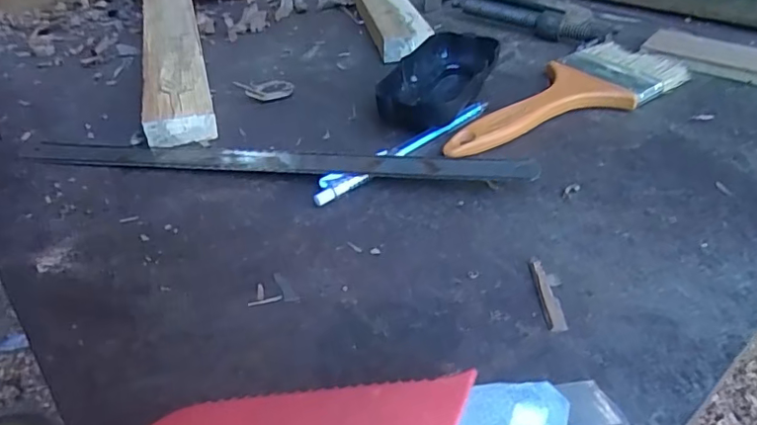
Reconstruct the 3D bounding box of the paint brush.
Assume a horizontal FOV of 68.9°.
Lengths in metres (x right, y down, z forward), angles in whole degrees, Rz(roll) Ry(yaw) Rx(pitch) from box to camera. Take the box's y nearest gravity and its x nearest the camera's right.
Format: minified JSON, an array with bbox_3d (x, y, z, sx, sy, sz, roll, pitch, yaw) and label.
[{"bbox_3d":[0.119,-0.074,0.358,0.198,0.016,0.065,-26,43,-27],"label":"paint brush"}]

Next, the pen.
[{"bbox_3d":[0.019,-0.038,0.320,0.139,0.010,0.015,-28,44,-29],"label":"pen"}]

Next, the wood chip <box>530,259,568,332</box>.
[{"bbox_3d":[0.072,0.033,0.232,0.011,0.004,0.039,-1,37,2],"label":"wood chip"}]

